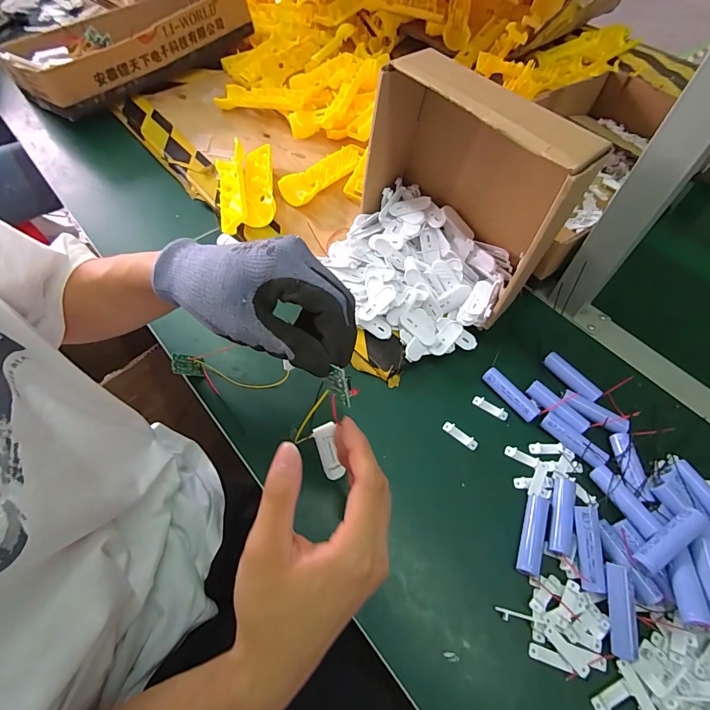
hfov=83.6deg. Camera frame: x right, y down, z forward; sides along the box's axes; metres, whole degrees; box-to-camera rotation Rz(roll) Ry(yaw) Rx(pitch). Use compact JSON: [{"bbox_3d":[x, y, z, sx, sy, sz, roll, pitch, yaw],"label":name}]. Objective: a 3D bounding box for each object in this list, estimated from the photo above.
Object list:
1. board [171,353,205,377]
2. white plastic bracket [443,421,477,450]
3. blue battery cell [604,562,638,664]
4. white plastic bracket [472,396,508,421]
[{"bbox_3d":[-0.181,0.011,0.432,0.034,0.004,0.024,11,63,-38],"label":"board"},{"bbox_3d":[0.107,0.081,0.402,0.039,0.004,0.010,36,63,19],"label":"white plastic bracket"},{"bbox_3d":[0.208,0.200,0.311,0.015,0.012,0.063,6,70,2],"label":"blue battery cell"},{"bbox_3d":[0.143,0.055,0.420,0.038,0.004,0.012,31,62,16],"label":"white plastic bracket"}]

